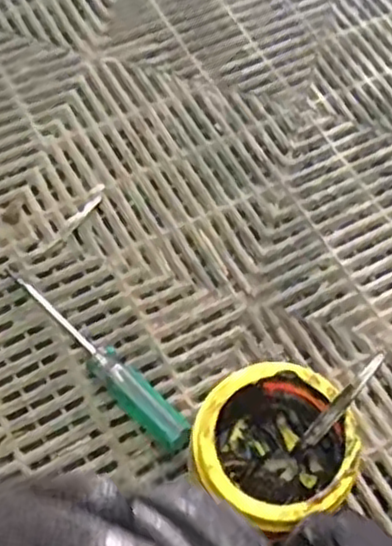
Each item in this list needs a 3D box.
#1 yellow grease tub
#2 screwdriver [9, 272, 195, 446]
[{"bbox_3d":[0.052,0.118,0.484,0.100,0.075,0.104,1,64,-3],"label":"yellow grease tub"},{"bbox_3d":[-0.072,0.058,0.524,0.024,0.026,0.183,-40,73,-20],"label":"screwdriver"}]

